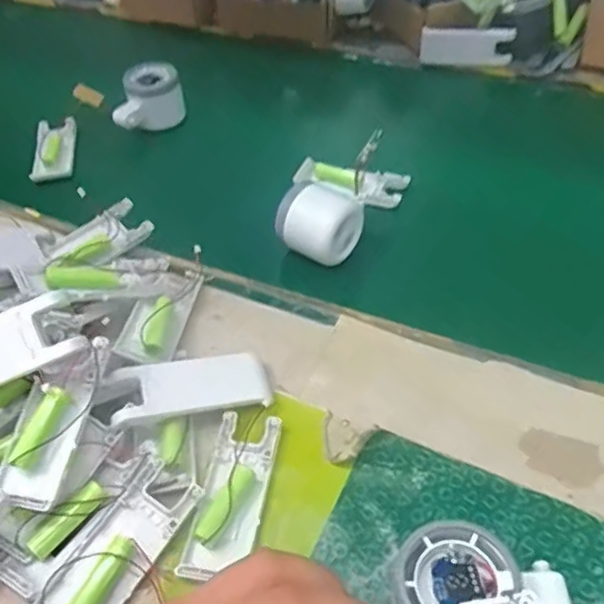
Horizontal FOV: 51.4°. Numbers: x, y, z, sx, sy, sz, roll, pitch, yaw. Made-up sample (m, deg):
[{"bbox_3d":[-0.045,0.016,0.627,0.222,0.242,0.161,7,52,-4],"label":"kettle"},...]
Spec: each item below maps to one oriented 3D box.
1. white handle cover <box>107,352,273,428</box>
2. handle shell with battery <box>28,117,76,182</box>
[{"bbox_3d":[-0.071,0.056,0.410,0.100,0.016,0.041,-6,44,-19],"label":"white handle cover"},{"bbox_3d":[-0.257,-0.159,0.653,0.039,0.021,0.084,0,60,5],"label":"handle shell with battery"}]

